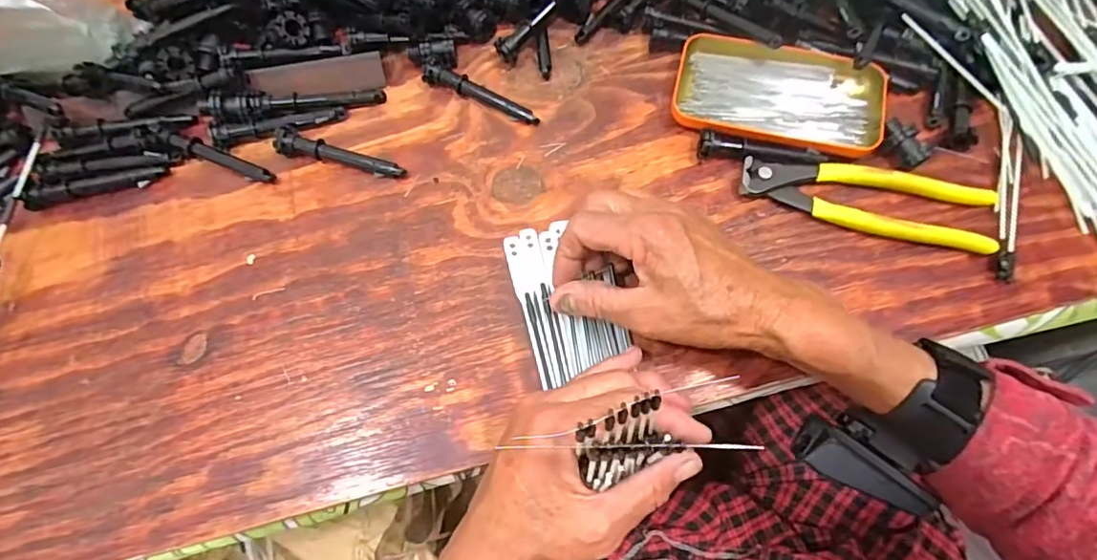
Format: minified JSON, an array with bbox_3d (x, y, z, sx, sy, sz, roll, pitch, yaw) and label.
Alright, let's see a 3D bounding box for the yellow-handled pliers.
[{"bbox_3d":[0.218,-0.055,0.373,0.166,0.009,0.046,11,71,6],"label":"yellow-handled pliers"}]

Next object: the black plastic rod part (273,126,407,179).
[{"bbox_3d":[-0.151,-0.090,0.397,0.095,0.015,0.019,16,72,7],"label":"black plastic rod part"}]

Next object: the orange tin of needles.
[{"bbox_3d":[0.167,-0.135,0.400,0.145,0.023,0.081,10,71,6],"label":"orange tin of needles"}]

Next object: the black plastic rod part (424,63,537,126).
[{"bbox_3d":[-0.049,-0.141,0.411,0.093,0.013,0.015,22,73,9],"label":"black plastic rod part"}]

